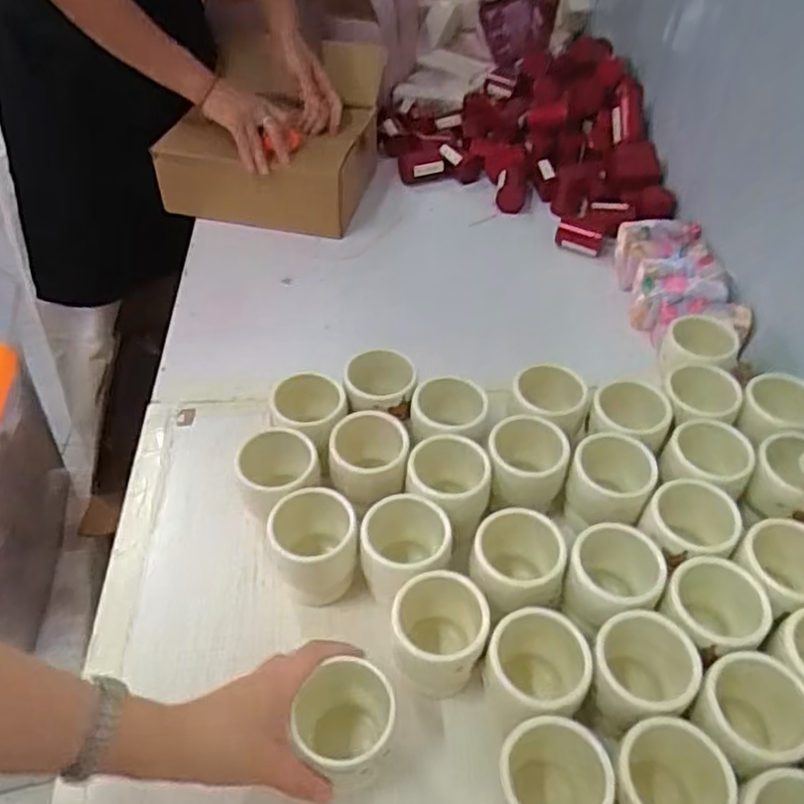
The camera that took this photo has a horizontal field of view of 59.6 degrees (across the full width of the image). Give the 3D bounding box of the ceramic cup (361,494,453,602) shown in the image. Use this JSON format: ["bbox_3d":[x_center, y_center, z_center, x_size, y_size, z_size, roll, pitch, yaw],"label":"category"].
[{"bbox_3d":[0.003,0.134,0.612,0.070,0.092,0.076,1,47,-1],"label":"ceramic cup"}]

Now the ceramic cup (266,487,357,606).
[{"bbox_3d":[-0.077,0.126,0.619,0.069,0.096,0.072,1,47,-1],"label":"ceramic cup"}]

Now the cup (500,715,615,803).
[{"bbox_3d":[0.102,0.263,0.481,0.076,0.068,0.080,16,49,14],"label":"cup"}]

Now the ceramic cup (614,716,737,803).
[{"bbox_3d":[0.177,0.264,0.477,0.070,0.073,0.079,36,56,28],"label":"ceramic cup"}]

